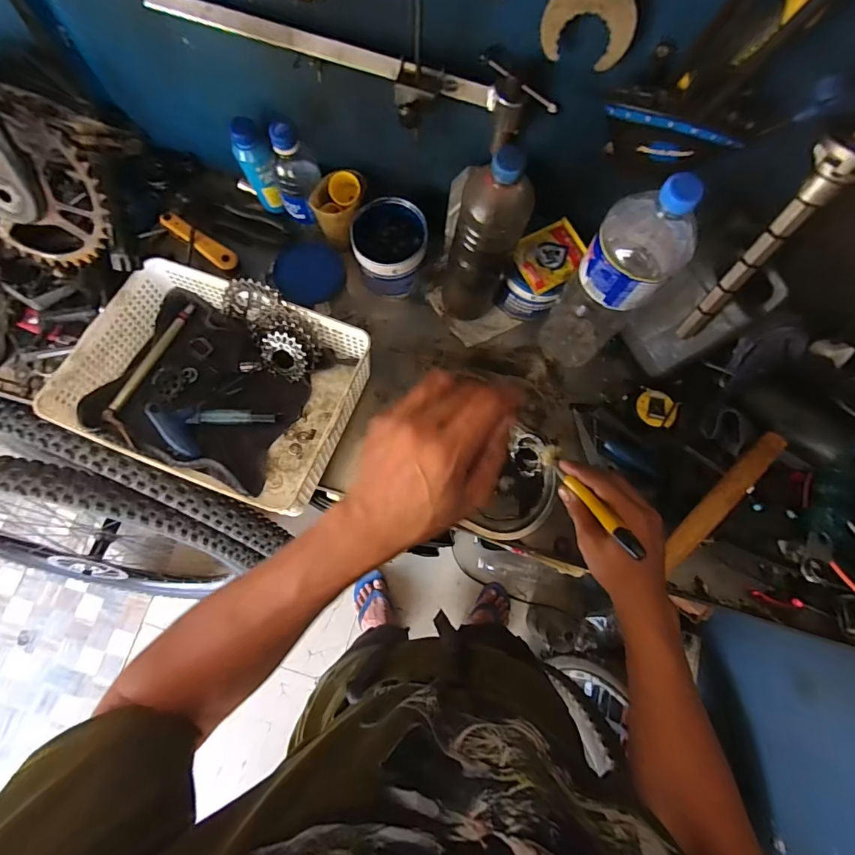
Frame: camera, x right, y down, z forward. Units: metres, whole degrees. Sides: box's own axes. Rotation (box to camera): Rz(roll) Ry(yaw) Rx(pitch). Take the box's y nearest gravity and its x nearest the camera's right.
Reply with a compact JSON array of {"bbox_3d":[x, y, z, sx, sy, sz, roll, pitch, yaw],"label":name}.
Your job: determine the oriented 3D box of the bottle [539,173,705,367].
[{"bbox_3d":[0.203,-0.155,0.513,0.081,0.309,0.075,39,78,8],"label":"bottle"}]

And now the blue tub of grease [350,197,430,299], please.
[{"bbox_3d":[-0.052,-0.250,0.626,0.099,0.082,0.108,-6,76,-3],"label":"blue tub of grease"}]

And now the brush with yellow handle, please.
[{"bbox_3d":[0.162,0.067,0.463,0.019,0.017,0.163,-20,36,-6],"label":"brush with yellow handle"}]

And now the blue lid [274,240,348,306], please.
[{"bbox_3d":[-0.177,-0.230,0.677,0.100,0.018,0.096,0,76,-1],"label":"blue lid"}]

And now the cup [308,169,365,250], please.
[{"bbox_3d":[-0.121,-0.304,0.634,0.063,0.086,0.072,20,76,4],"label":"cup"}]

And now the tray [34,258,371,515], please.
[{"bbox_3d":[-0.258,-0.058,0.580,0.324,0.083,0.247,22,76,4],"label":"tray"}]

